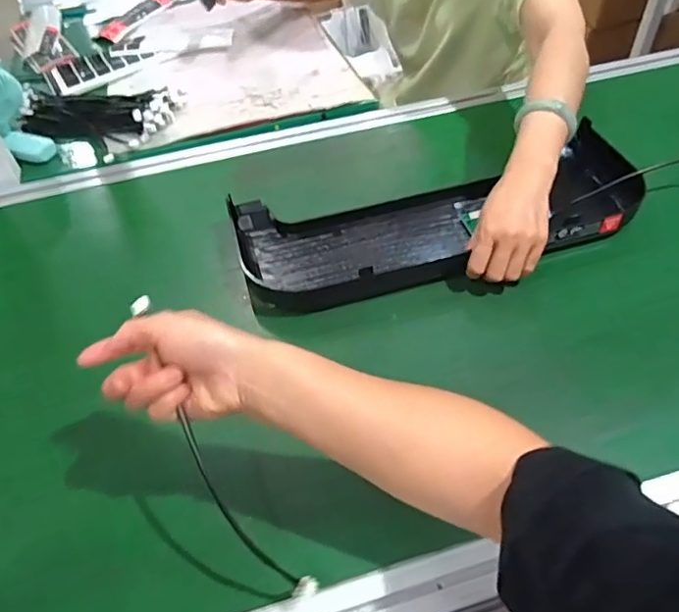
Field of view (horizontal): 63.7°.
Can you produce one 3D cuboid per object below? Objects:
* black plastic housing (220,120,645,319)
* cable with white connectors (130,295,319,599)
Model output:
[{"bbox_3d":[0.123,-0.106,0.660,0.486,0.043,0.184,-12,49,-6],"label":"black plastic housing"},{"bbox_3d":[-0.090,0.112,0.401,0.031,0.161,0.206,-31,53,-21],"label":"cable with white connectors"}]

